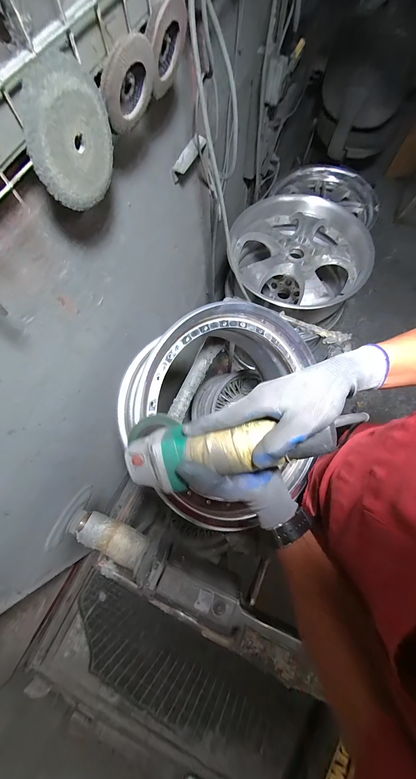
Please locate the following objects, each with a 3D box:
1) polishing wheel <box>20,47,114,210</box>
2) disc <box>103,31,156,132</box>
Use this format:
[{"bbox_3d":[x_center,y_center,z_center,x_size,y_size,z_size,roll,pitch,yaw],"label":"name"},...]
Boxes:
[{"bbox_3d":[-0.165,-0.307,0.315,0.025,0.124,0.129,17,74,6],"label":"polishing wheel"},{"bbox_3d":[-0.104,-0.405,0.344,0.011,0.094,0.106,37,39,-8],"label":"disc"}]

